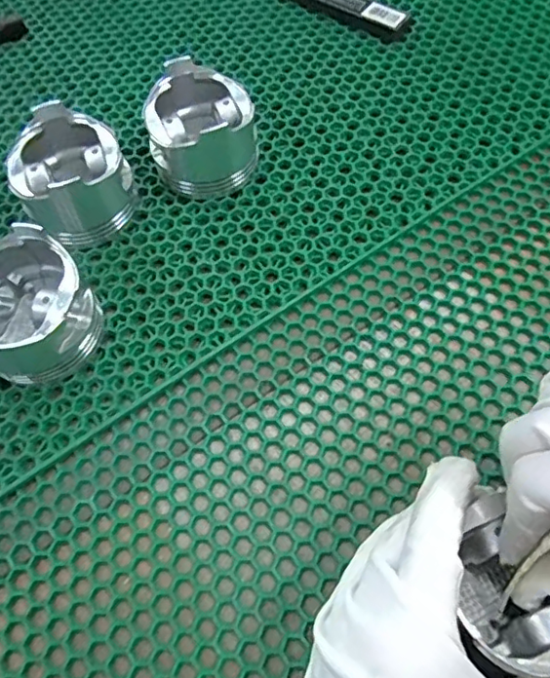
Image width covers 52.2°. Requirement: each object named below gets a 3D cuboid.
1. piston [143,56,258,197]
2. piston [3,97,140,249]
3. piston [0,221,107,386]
[{"bbox_3d":[-0.049,-0.142,0.382,0.068,0.054,0.067,-8,63,-2],"label":"piston"},{"bbox_3d":[-0.130,-0.104,0.363,0.068,0.059,0.066,-1,63,2],"label":"piston"},{"bbox_3d":[-0.141,-0.018,0.322,0.081,0.050,0.077,29,68,15],"label":"piston"}]

